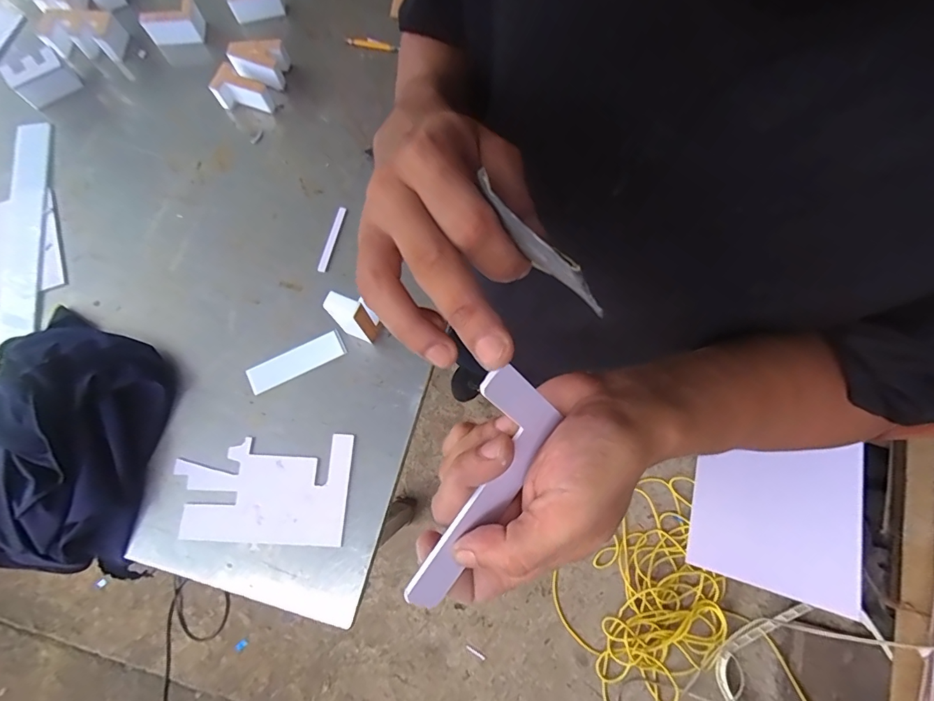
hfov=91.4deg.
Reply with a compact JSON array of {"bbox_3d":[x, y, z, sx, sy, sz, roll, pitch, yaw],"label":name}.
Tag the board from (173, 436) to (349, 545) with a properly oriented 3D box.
[{"bbox_3d":[-0.269,0.181,0.603,0.221,0.008,0.132,2,76,-1],"label":"board"}]

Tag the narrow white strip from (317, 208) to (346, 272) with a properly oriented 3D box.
[{"bbox_3d":[-0.206,-0.170,0.694,0.012,0.005,0.109,14,76,2],"label":"narrow white strip"}]

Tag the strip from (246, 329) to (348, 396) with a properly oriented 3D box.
[{"bbox_3d":[-0.242,0.015,0.645,0.136,0.007,0.040,-26,78,-7],"label":"strip"}]

